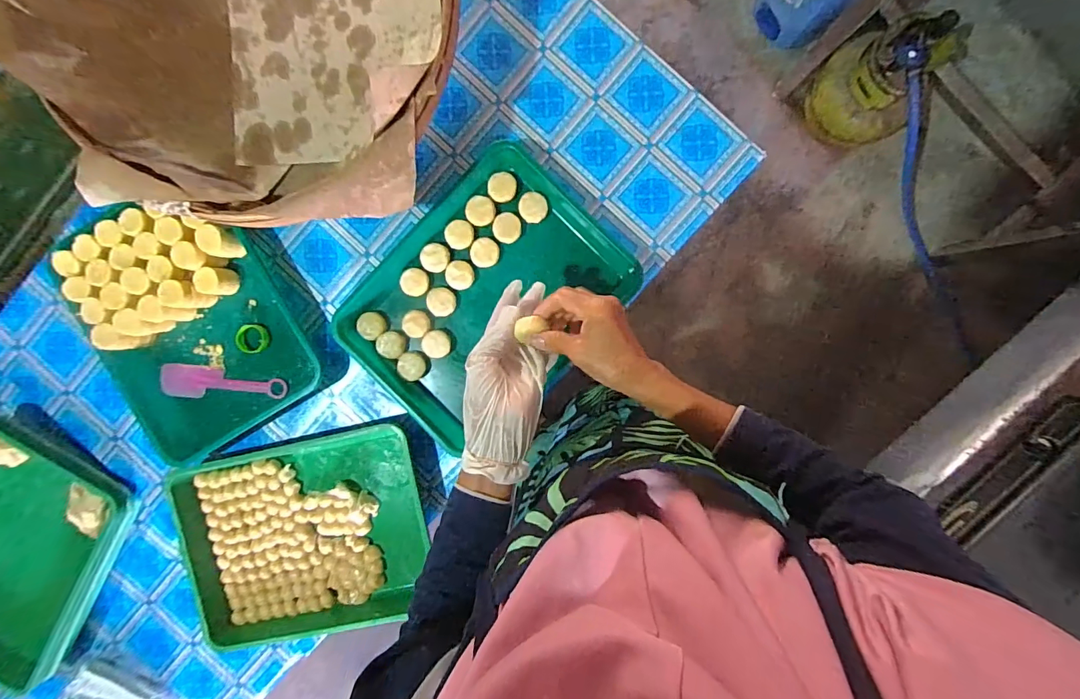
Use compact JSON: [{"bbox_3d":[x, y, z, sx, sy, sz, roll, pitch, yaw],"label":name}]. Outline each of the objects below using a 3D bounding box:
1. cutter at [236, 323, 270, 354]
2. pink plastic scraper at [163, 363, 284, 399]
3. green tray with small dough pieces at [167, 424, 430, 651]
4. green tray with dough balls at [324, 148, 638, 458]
[{"bbox_3d":[-0.425,-0.016,0.673,0.045,0.014,0.042,0,93,3],"label":"cutter"},{"bbox_3d":[-0.477,0.049,0.687,0.186,0.025,0.048,2,93,3],"label":"pink plastic scraper"},{"bbox_3d":[-0.340,0.279,0.676,0.360,0.041,0.285,-11,92,4],"label":"green tray with small dough pieces"},{"bbox_3d":[-0.081,-0.068,0.640,0.280,0.036,0.379,44,94,0],"label":"green tray with dough balls"}]

